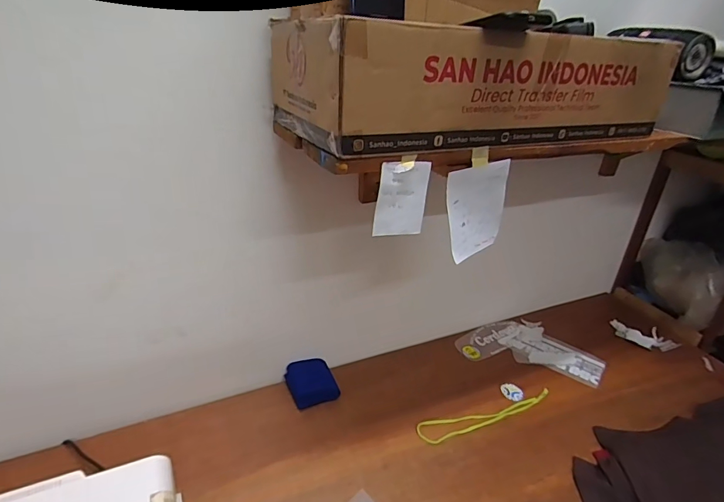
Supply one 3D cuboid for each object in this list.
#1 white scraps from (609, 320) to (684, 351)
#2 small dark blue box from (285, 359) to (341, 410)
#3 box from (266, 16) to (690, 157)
[{"bbox_3d":[0.864,0.259,1.297,0.179,0.013,0.104,15,30,17],"label":"white scraps"},{"bbox_3d":[-0.124,0.324,1.053,0.109,0.041,0.122,-10,32,-25],"label":"small dark blue box"},{"bbox_3d":[0.192,-0.268,0.677,0.609,0.150,0.237,-6,31,-20],"label":"box"}]

